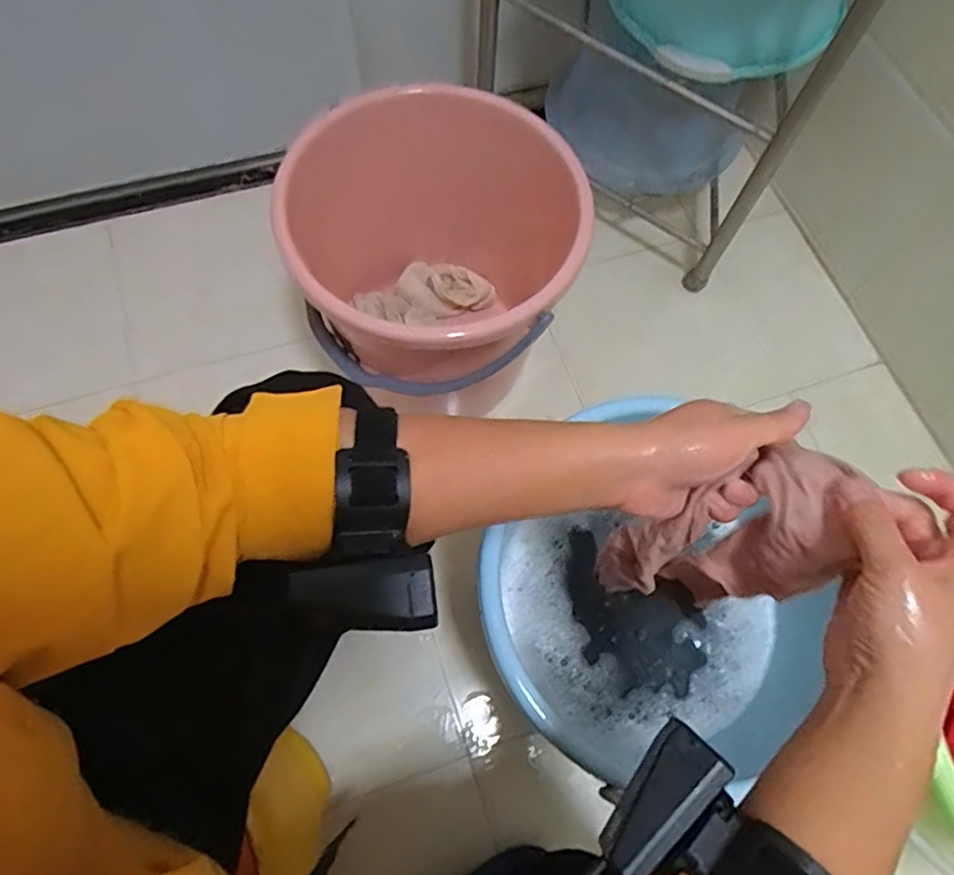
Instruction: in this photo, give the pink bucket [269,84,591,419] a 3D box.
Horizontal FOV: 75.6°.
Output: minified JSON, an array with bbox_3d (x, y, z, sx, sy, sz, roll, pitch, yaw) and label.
[{"bbox_3d":[-0.019,-0.198,0.778,0.369,0.323,0.336,1,68,-2],"label":"pink bucket"}]

